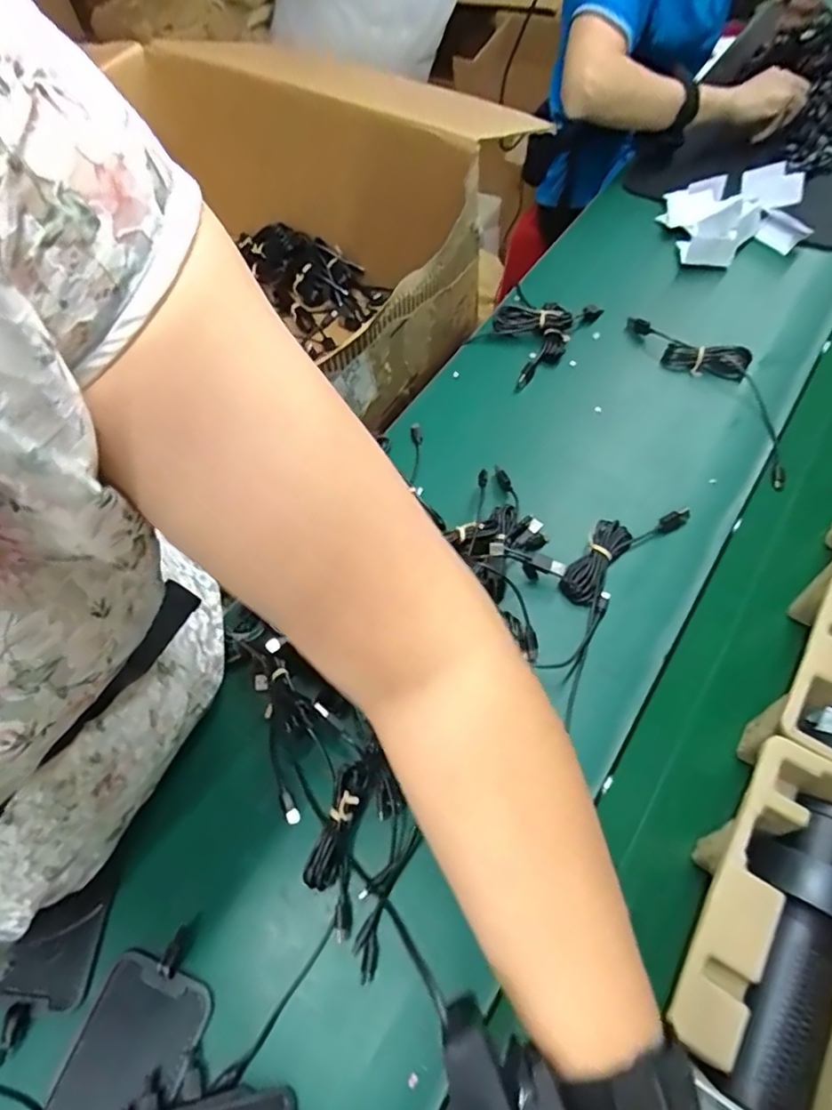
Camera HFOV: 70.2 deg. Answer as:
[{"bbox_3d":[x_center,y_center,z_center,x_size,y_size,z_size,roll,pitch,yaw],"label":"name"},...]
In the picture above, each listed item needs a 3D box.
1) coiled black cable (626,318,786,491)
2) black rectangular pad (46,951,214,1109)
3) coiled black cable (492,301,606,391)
[{"bbox_3d":[0.336,-0.184,0.639,0.077,0.025,0.252,-23,63,-11],"label":"coiled black cable"},{"bbox_3d":[-0.184,0.323,0.386,0.074,0.007,0.091,16,63,11],"label":"black rectangular pad"},{"bbox_3d":[0.133,-0.259,0.685,0.095,0.030,0.144,36,68,20],"label":"coiled black cable"}]

